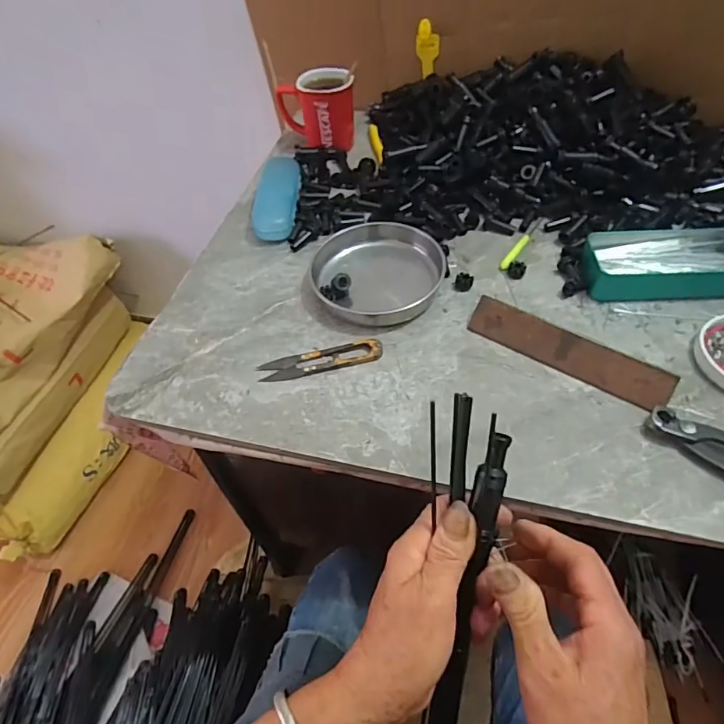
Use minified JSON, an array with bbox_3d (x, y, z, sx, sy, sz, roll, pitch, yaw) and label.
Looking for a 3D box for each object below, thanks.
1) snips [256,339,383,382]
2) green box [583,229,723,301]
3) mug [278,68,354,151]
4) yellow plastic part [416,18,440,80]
[{"bbox_3d":[-0.039,-0.002,0.457,0.116,0.008,0.028,-11,52,-4],"label":"snips"},{"bbox_3d":[0.309,-0.102,0.498,0.159,0.031,0.080,0,52,4],"label":"green box"},{"bbox_3d":[-0.061,-0.346,0.671,0.104,0.081,0.065,-9,52,-3],"label":"mug"},{"bbox_3d":[0.093,-0.443,0.688,0.032,0.075,0.010,8,64,7],"label":"yellow plastic part"}]

